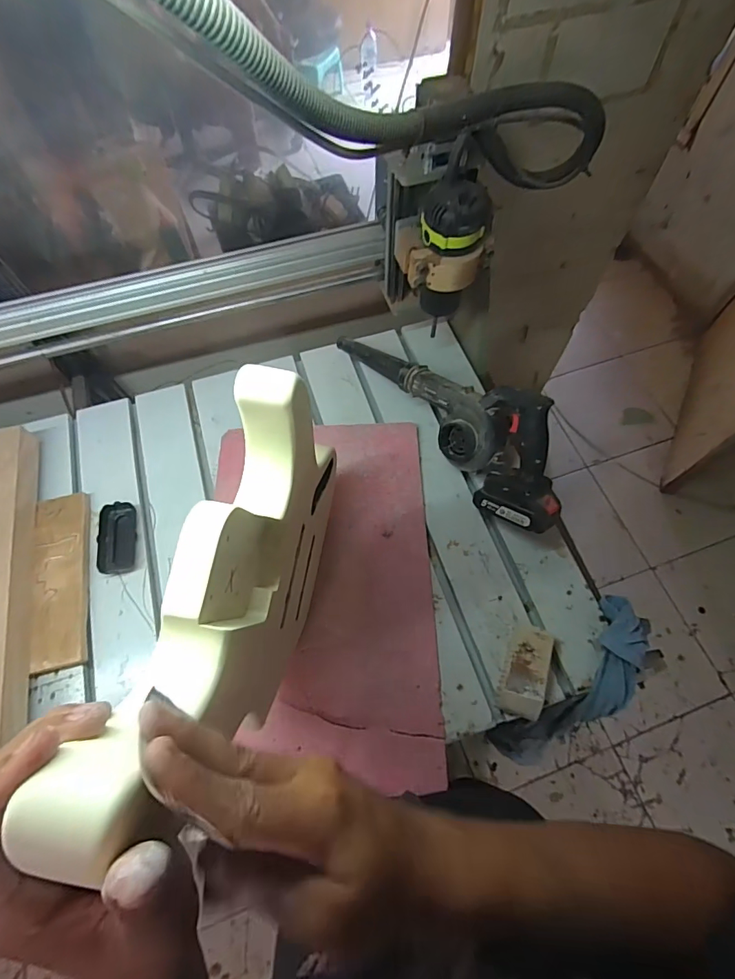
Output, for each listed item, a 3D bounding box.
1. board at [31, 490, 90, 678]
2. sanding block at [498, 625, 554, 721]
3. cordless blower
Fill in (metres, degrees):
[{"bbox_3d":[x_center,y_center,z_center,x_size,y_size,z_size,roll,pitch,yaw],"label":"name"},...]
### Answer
[{"bbox_3d":[-0.456,0.129,0.674,0.074,0.019,0.262,-13,66,-5],"label":"board"},{"bbox_3d":[0.215,0.248,0.619,0.054,0.036,0.111,19,67,9],"label":"sanding block"},{"bbox_3d":[0.129,-0.141,0.721,0.112,0.164,0.483,-31,69,-12],"label":"cordless blower"}]

